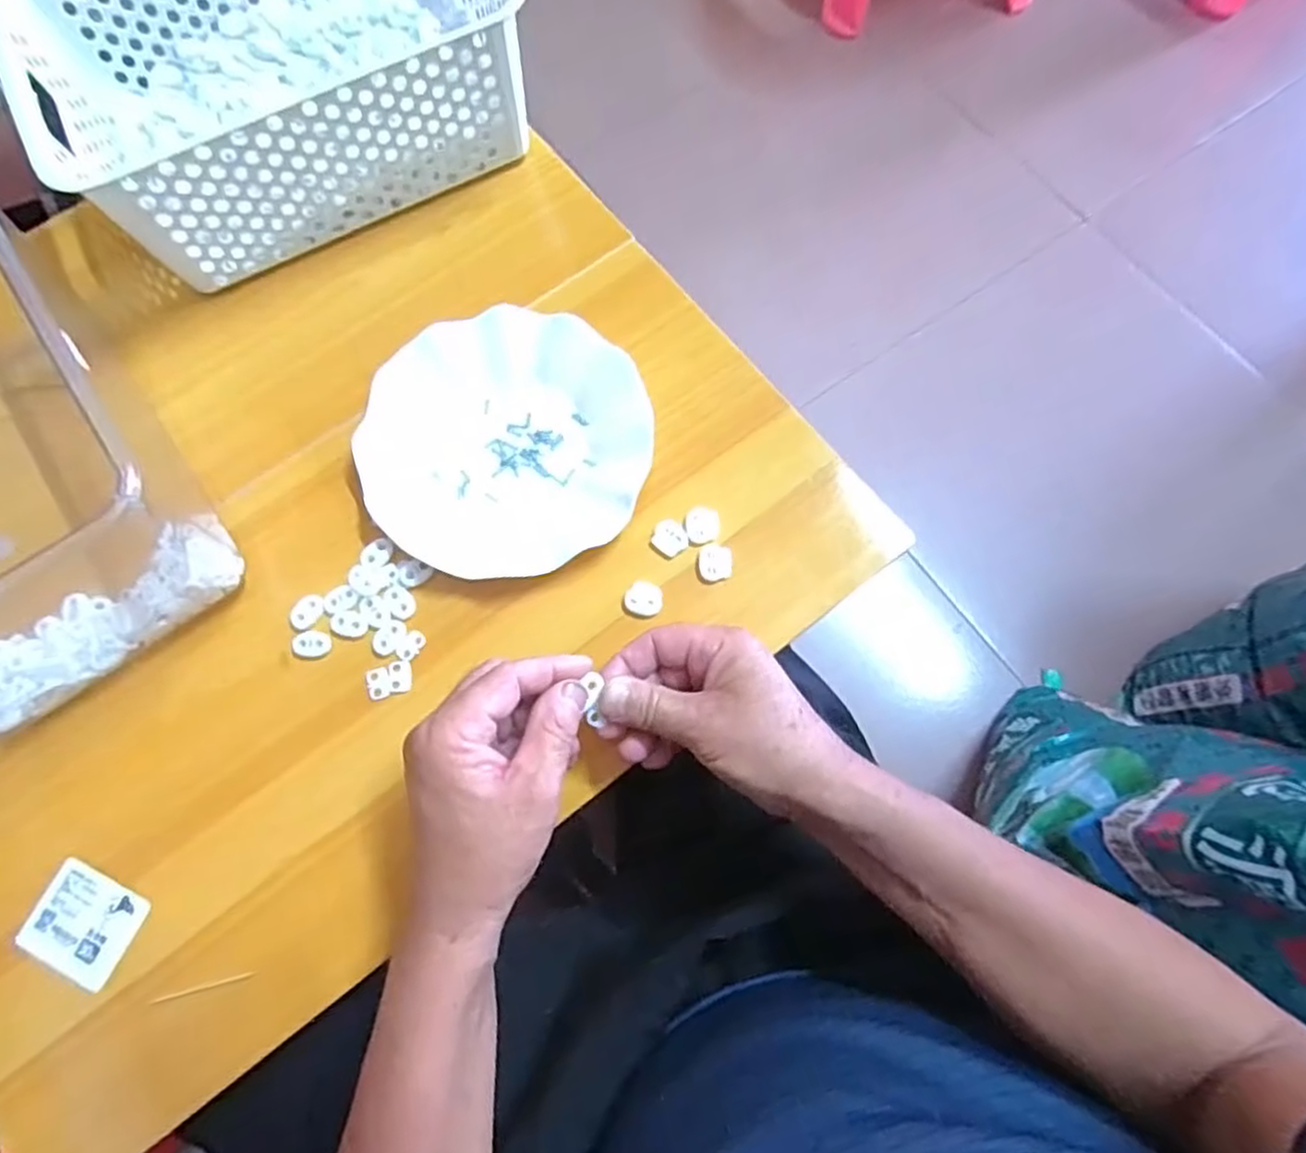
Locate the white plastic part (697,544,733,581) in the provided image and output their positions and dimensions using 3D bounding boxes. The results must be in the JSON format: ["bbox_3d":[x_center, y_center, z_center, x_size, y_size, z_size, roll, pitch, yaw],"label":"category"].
[{"bbox_3d":[0.039,-0.009,0.437,0.021,0.004,0.022,0,73,2],"label":"white plastic part"}]

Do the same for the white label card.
[{"bbox_3d":[-0.319,0.194,0.391,0.057,0.005,0.050,26,71,3],"label":"white label card"}]

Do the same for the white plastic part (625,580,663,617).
[{"bbox_3d":[-0.006,0.013,0.433,0.023,0.004,0.022,-2,73,1],"label":"white plastic part"}]

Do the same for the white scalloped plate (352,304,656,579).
[{"bbox_3d":[-0.093,-0.087,0.454,0.179,0.021,0.177,0,73,2],"label":"white scalloped plate"}]

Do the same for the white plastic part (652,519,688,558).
[{"bbox_3d":[0.010,-0.025,0.442,0.022,0.004,0.022,0,73,2],"label":"white plastic part"}]

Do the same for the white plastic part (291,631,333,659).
[{"bbox_3d":[-0.209,0.042,0.430,0.023,0.004,0.016,-3,73,1],"label":"white plastic part"}]

